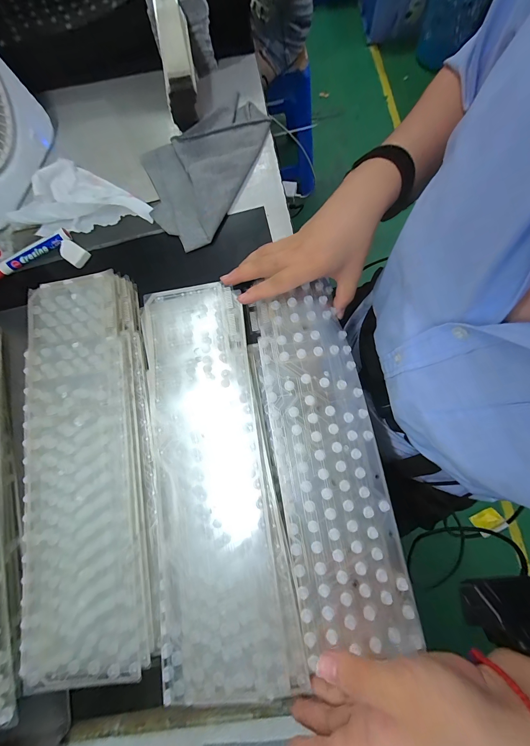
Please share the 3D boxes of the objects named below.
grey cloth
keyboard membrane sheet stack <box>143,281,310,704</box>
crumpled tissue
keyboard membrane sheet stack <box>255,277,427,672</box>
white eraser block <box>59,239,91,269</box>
[{"bbox_3d":[-0.069,-0.269,0.364,0.188,0.018,0.167,-30,77,1],"label":"grey cloth"},{"bbox_3d":[-0.056,0.102,0.296,0.127,0.035,0.400,-9,79,3],"label":"keyboard membrane sheet stack"},{"bbox_3d":[-0.240,-0.238,0.367,0.172,0.030,0.089,-3,80,4],"label":"crumpled tissue"},{"bbox_3d":[0.064,0.080,0.296,0.109,0.024,0.359,-10,80,-2],"label":"keyboard membrane sheet stack"},{"bbox_3d":[-0.255,-0.159,0.366,0.039,0.011,0.026,35,84,10],"label":"white eraser block"}]

